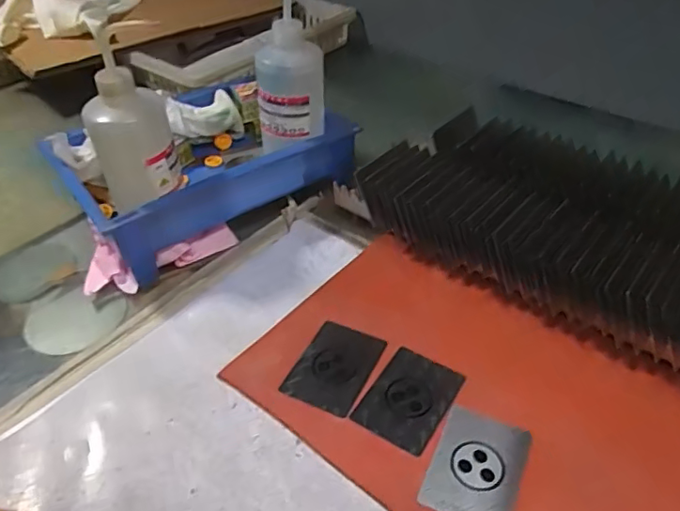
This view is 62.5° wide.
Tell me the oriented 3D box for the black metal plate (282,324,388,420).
[{"bbox_3d":[-0.003,0.092,0.472,0.059,0.008,0.087,20,40,19],"label":"black metal plate"}]

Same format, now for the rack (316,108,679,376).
[{"bbox_3d":[0.246,-0.002,0.509,0.528,0.090,0.187,26,49,31],"label":"rack"}]

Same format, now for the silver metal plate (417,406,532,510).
[{"bbox_3d":[0.099,0.151,0.404,0.061,0.004,0.085,19,47,19],"label":"silver metal plate"}]

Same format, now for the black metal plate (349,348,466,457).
[{"bbox_3d":[0.056,0.113,0.447,0.061,0.004,0.083,23,48,26],"label":"black metal plate"}]

